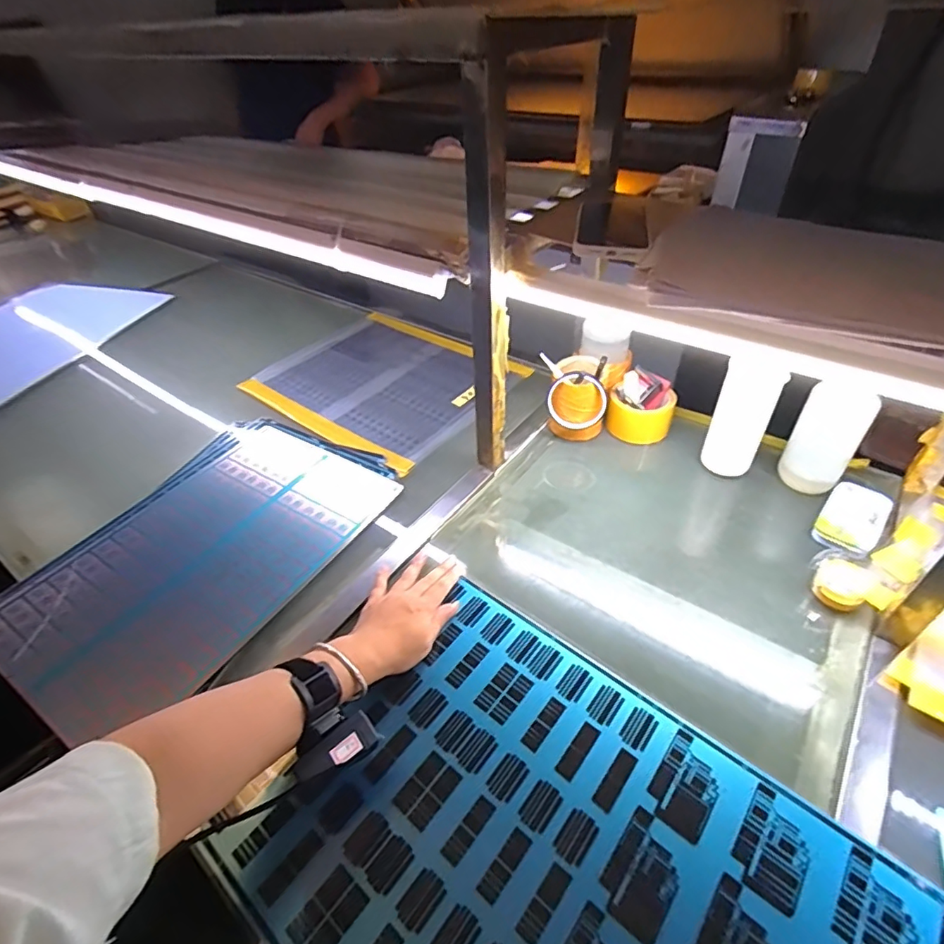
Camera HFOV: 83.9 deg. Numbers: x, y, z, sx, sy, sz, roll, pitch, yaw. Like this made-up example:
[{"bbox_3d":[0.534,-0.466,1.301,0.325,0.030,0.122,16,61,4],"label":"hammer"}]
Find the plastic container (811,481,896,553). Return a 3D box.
[{"bbox_3d":[0.483,0.065,0.670,0.067,0.039,0.118,29,51,30],"label":"plastic container"}]

